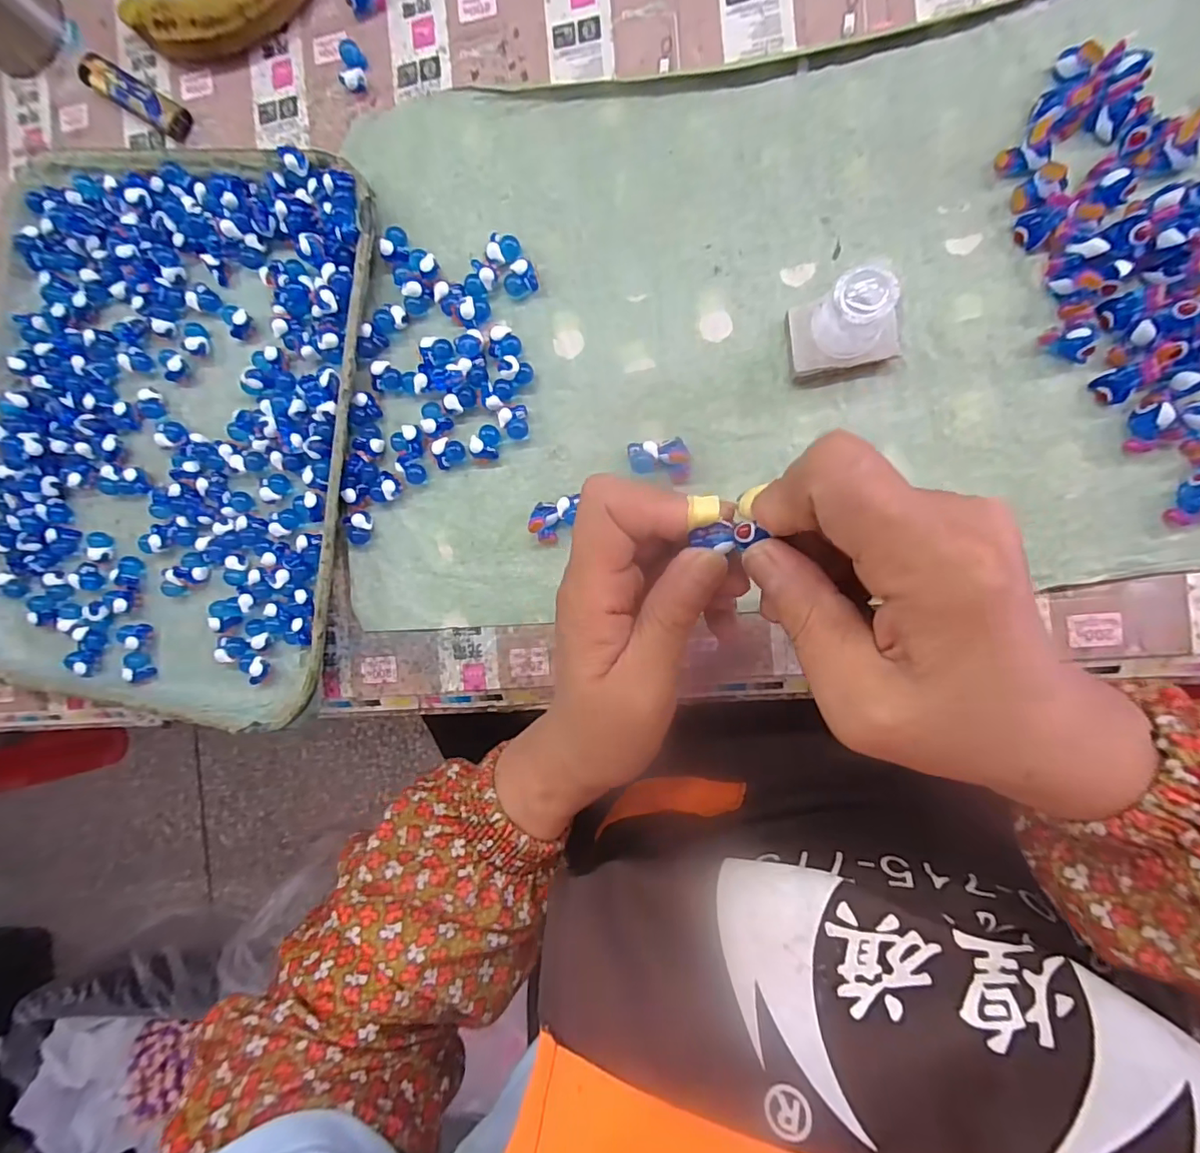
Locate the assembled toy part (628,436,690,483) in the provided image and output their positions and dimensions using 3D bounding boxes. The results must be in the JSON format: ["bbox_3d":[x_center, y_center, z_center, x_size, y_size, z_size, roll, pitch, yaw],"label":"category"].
[{"bbox_3d":[0.032,-0.061,0.292,0.031,0.011,0.024,-5,90,9],"label":"assembled toy part"}]

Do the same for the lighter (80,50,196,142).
[{"bbox_3d":[-0.291,-0.301,0.340,0.076,0.014,0.020,33,95,7],"label":"lighter"}]

